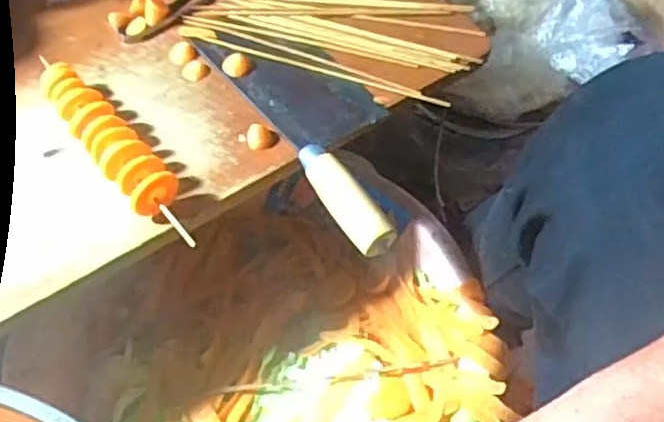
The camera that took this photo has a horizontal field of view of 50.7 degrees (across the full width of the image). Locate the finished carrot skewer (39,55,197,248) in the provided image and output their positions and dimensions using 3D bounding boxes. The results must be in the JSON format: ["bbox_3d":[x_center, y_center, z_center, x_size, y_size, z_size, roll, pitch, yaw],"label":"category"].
[{"bbox_3d":[-0.162,-0.048,0.520,0.035,0.033,0.177,-35,62,-25],"label":"finished carrot skewer"}]

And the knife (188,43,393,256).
[{"bbox_3d":[-0.006,-0.073,0.571,0.089,0.023,0.239,-27,59,-21],"label":"knife"}]

